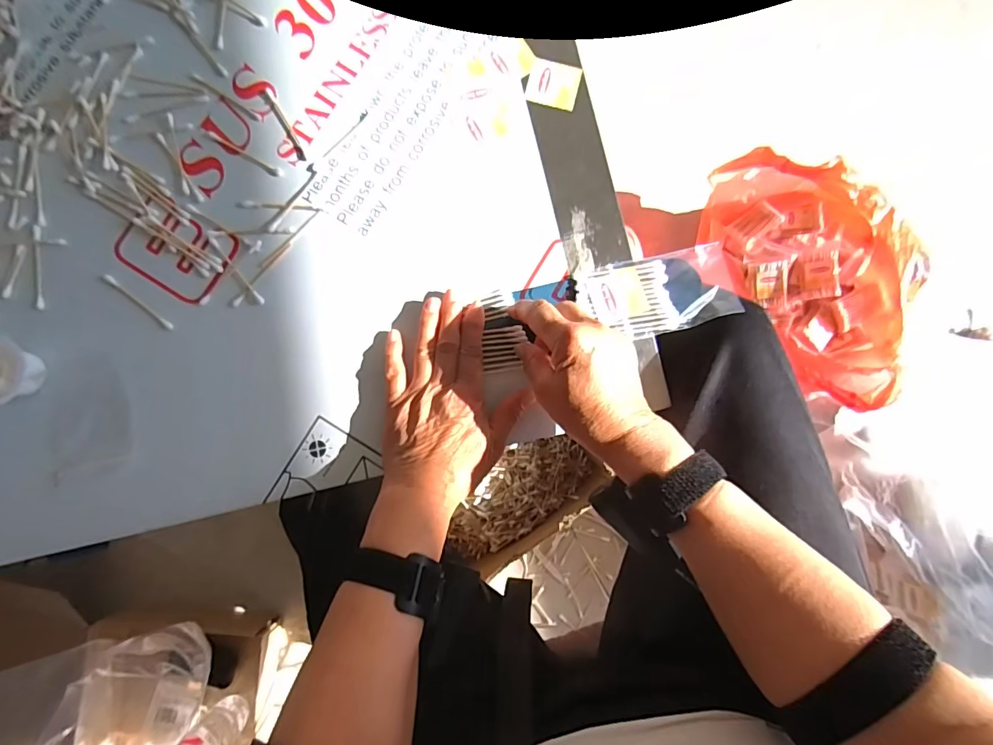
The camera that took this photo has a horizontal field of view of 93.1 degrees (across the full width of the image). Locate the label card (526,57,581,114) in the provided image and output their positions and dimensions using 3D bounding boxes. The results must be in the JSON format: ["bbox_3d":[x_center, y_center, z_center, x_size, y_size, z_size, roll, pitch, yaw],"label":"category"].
[{"bbox_3d":[0.051,-0.255,0.413,0.043,0.004,0.042,15,86,-1],"label":"label card"}]

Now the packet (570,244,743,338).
[{"bbox_3d":[0.135,-0.066,0.394,0.126,0.017,0.065,-11,87,-2],"label":"packet"}]

